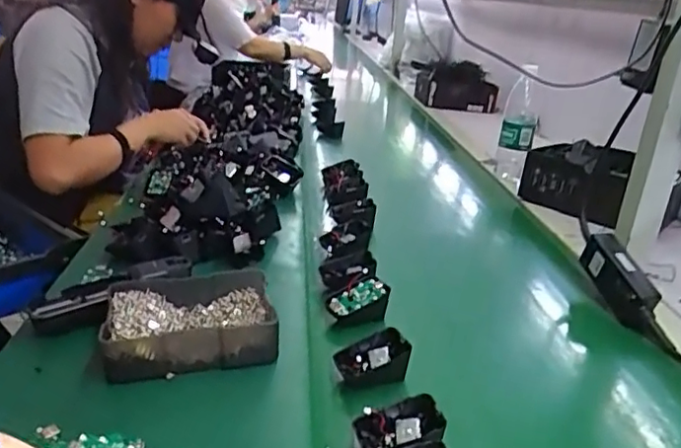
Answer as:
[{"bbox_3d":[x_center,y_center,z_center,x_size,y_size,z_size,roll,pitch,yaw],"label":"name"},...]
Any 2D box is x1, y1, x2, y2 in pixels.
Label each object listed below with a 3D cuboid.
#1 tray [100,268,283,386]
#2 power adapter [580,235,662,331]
[{"bbox_3d":[-0.150,0.095,0.607,0.160,0.041,0.128,-2,24,-17],"label":"tray"},{"bbox_3d":[0.344,0.069,0.741,0.033,0.057,0.129,-3,47,-19],"label":"power adapter"}]

